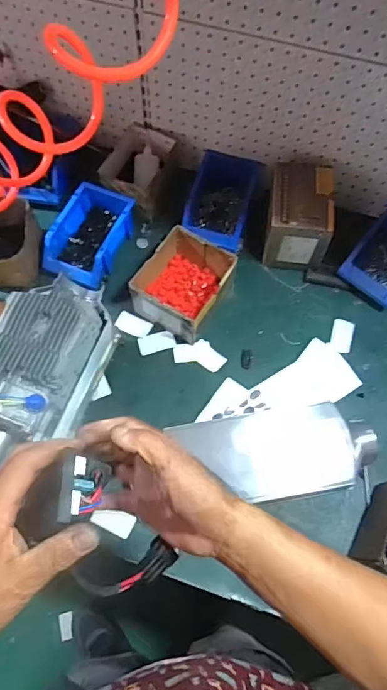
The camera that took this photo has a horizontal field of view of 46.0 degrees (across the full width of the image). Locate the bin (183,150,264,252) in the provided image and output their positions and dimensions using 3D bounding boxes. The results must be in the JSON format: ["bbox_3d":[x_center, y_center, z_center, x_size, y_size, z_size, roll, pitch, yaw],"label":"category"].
[{"bbox_3d":[0.060,-0.278,0.902,0.128,0.085,0.191,16,67,5],"label":"bin"}]

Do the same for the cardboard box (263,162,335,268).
[{"bbox_3d":[0.190,-0.237,0.837,0.108,0.123,0.141,3,67,0],"label":"cardboard box"}]

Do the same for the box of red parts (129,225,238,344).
[{"bbox_3d":[-0.013,-0.107,0.820,0.135,0.099,0.159,28,69,10],"label":"box of red parts"}]

